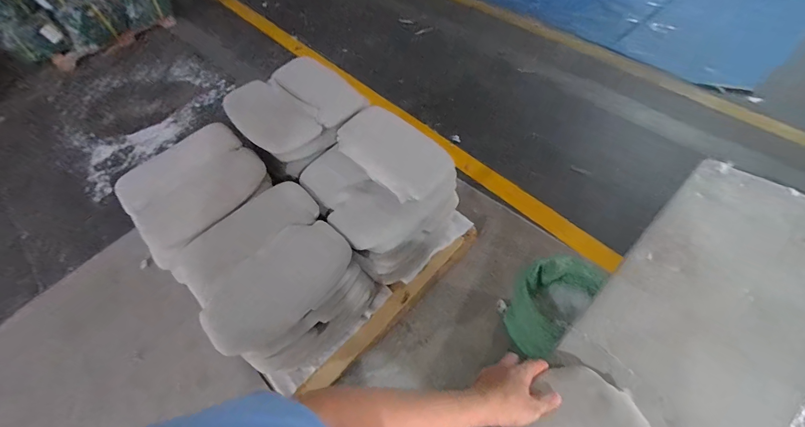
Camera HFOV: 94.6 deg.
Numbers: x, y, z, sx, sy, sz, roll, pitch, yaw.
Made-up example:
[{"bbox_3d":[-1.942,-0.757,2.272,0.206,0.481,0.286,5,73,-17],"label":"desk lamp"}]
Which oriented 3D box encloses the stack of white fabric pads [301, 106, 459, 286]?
[{"bbox_3d":[-0.096,-0.049,1.448,0.427,0.424,0.486,-33,59,-17],"label":"stack of white fabric pads"}]

